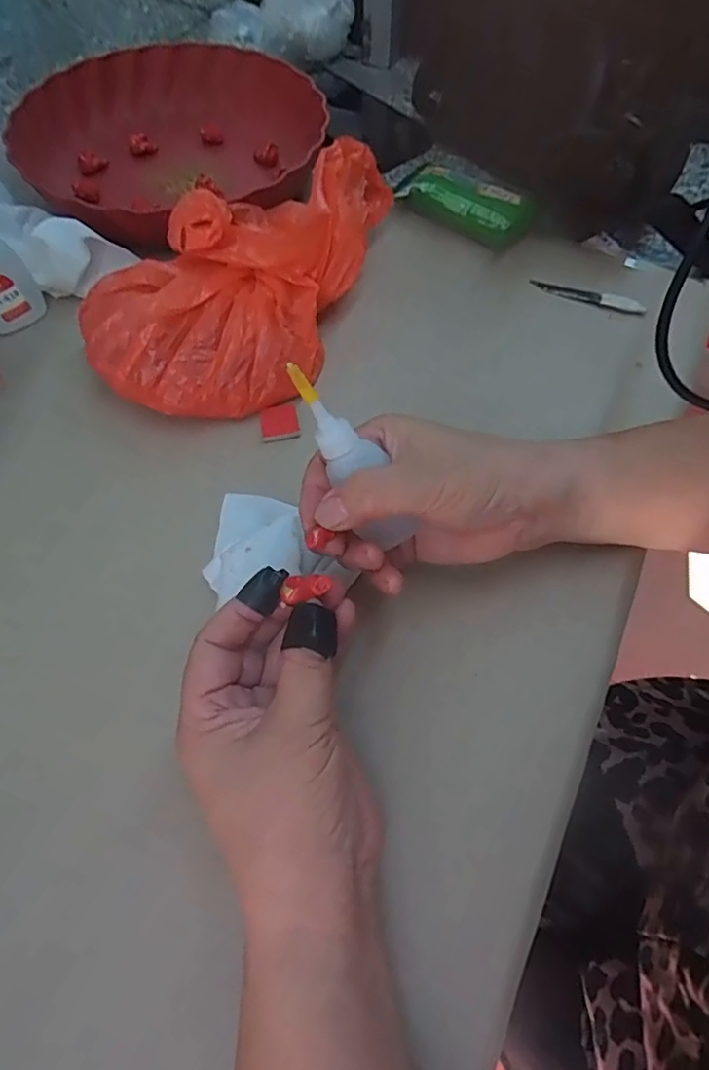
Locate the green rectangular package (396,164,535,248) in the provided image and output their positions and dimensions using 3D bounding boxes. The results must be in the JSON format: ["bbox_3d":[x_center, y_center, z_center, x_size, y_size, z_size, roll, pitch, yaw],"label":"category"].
[{"bbox_3d":[0.089,-0.261,0.440,0.094,0.025,0.045,33,67,17],"label":"green rectangular package"}]

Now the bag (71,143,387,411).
[{"bbox_3d":[-0.074,-0.184,0.374,0.144,0.077,0.243,19,64,11],"label":"bag"}]

